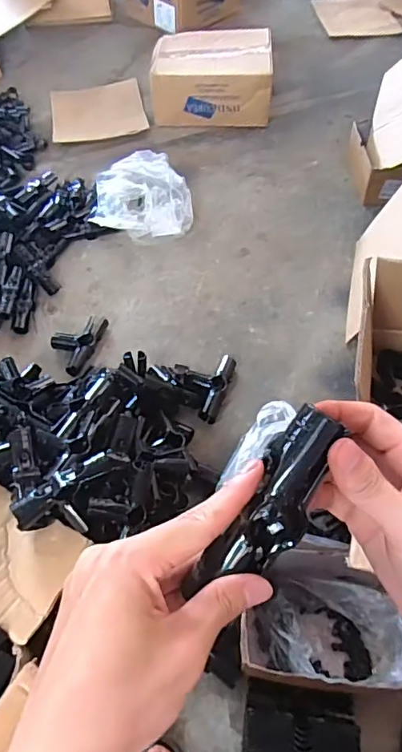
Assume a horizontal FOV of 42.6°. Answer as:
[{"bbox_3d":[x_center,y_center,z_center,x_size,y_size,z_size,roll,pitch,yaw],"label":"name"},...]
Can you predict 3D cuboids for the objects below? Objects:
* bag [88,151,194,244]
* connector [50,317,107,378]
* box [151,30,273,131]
[{"bbox_3d":[-0.136,-0.427,1.225,0.223,0.082,0.231,-3,55,-1],"label":"bag"},{"bbox_3d":[-0.242,-0.061,0.999,0.090,0.033,0.141,10,56,8],"label":"connector"},{"bbox_3d":[0.028,-0.855,1.485,0.338,0.141,0.304,-4,55,-1],"label":"box"}]

